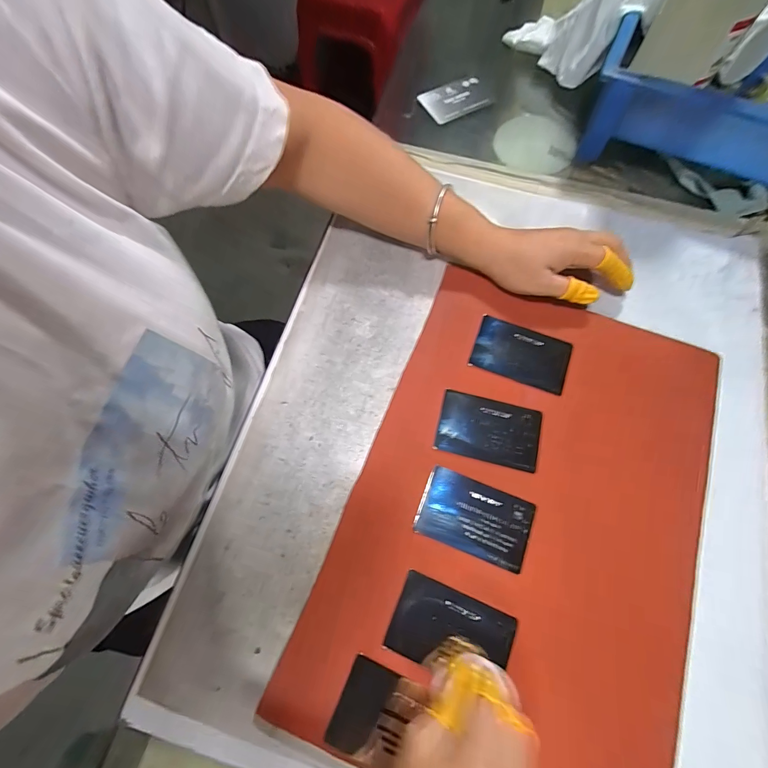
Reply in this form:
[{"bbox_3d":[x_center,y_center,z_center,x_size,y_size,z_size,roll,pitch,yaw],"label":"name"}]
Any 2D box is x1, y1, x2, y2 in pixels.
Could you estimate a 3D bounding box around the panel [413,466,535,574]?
[{"bbox_3d":[0.070,0.102,0.274,0.082,0.004,0.052,20,72,6],"label":"panel"}]

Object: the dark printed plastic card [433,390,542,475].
[{"bbox_3d":[0.087,0.038,0.296,0.082,0.004,0.052,14,72,4],"label":"dark printed plastic card"}]

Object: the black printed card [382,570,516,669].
[{"bbox_3d":[0.047,0.174,0.252,0.082,0.004,0.051,21,72,8],"label":"black printed card"}]

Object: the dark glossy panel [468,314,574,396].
[{"bbox_3d":[0.121,-0.027,0.317,0.081,0.004,0.052,20,72,6],"label":"dark glossy panel"}]

